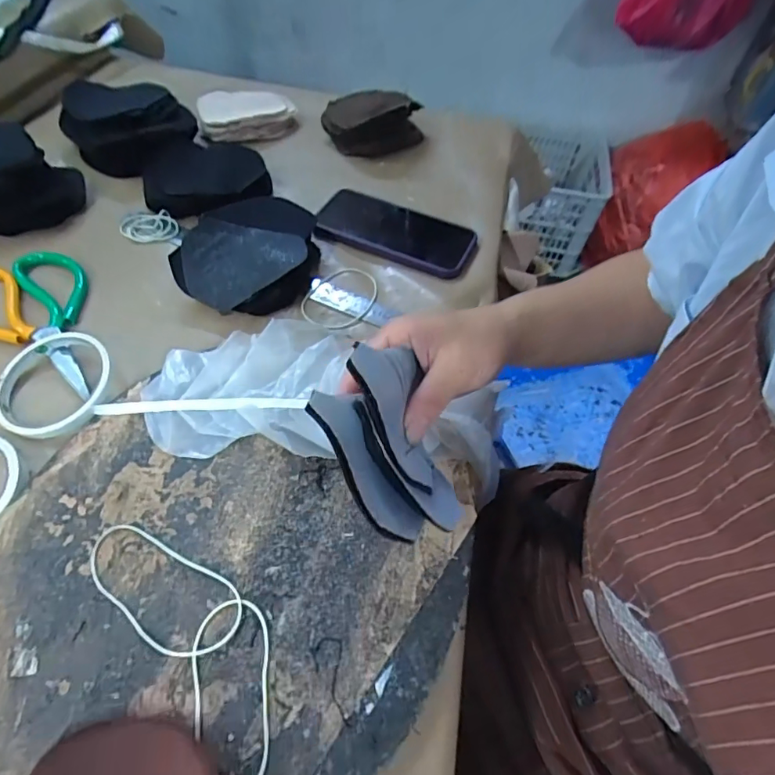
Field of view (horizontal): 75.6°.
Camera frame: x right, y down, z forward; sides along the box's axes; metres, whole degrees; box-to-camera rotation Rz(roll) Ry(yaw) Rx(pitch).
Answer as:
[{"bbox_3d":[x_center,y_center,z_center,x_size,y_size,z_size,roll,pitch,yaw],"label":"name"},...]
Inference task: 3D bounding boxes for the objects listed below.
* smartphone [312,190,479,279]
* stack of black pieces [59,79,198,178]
[{"bbox_3d":[0.008,-0.170,0.538,0.171,0.012,0.091,19,54,10],"label":"smartphone"},{"bbox_3d":[-0.289,-0.290,0.564,0.127,0.060,0.105,0,53,-4],"label":"stack of black pieces"}]

